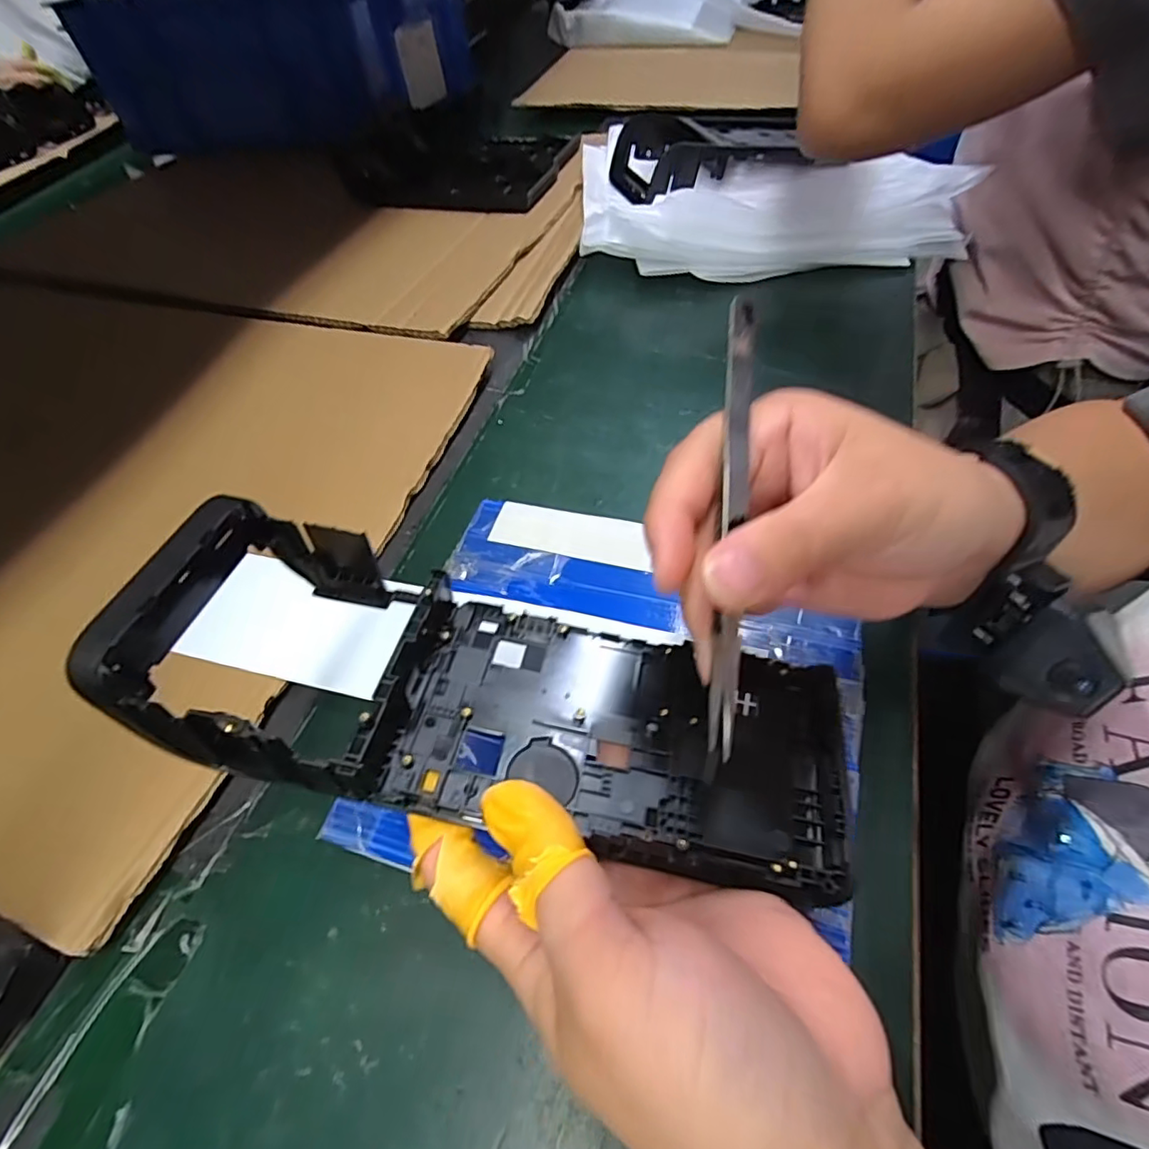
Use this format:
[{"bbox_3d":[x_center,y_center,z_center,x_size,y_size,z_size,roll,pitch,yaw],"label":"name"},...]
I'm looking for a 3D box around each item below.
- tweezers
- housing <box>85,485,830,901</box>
[{"bbox_3d":[0.045,-0.015,0.163,0.007,0.010,0.137,5,80,6],"label":"tweezers"},{"bbox_3d":[-0.022,0.037,0.181,0.216,0.049,0.083,17,60,0],"label":"housing"}]

